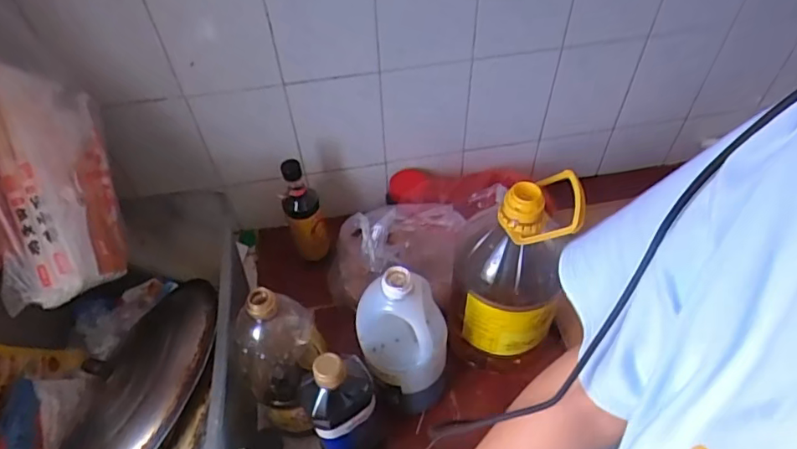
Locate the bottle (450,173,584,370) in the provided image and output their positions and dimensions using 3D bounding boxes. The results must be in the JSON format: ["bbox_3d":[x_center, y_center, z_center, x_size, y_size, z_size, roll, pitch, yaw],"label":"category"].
[{"bbox_3d":[0.145,0.073,0.705,0.130,0.310,0.116,7,51,8],"label":"bottle"}]

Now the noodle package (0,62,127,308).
[{"bbox_3d":[-0.413,-0.048,0.641,0.092,0.122,0.269,-15,89,-10],"label":"noodle package"}]

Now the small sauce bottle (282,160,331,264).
[{"bbox_3d":[-0.156,-0.017,0.866,0.054,0.189,0.058,-18,52,-13],"label":"small sauce bottle"}]

